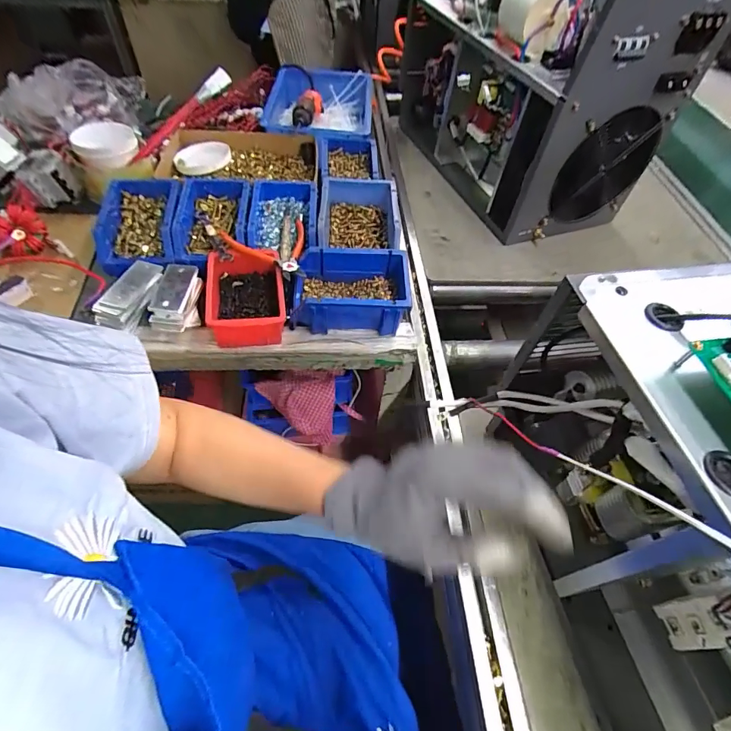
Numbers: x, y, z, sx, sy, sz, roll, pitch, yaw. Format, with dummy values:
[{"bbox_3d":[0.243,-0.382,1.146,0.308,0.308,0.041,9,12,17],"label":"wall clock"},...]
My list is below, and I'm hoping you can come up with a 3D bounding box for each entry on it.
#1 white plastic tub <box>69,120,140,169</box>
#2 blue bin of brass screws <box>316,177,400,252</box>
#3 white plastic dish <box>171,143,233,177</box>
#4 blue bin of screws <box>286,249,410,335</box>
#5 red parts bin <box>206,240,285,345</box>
[{"bbox_3d":[-0.426,-0.361,0.695,0.092,0.026,0.115,-27,61,-22],"label":"white plastic tub"},{"bbox_3d":[-0.011,-0.229,0.675,0.121,0.060,0.179,3,54,-3],"label":"blue bin of brass screws"},{"bbox_3d":[-0.304,-0.375,0.774,0.096,0.025,0.094,2,54,-3],"label":"white plastic dish"},{"bbox_3d":[-0.021,-0.101,0.594,0.159,0.076,0.100,3,54,-3],"label":"blue bin of screws"},{"bbox_3d":[-0.164,-0.098,0.586,0.099,0.049,0.146,-6,55,-9],"label":"red parts bin"}]

